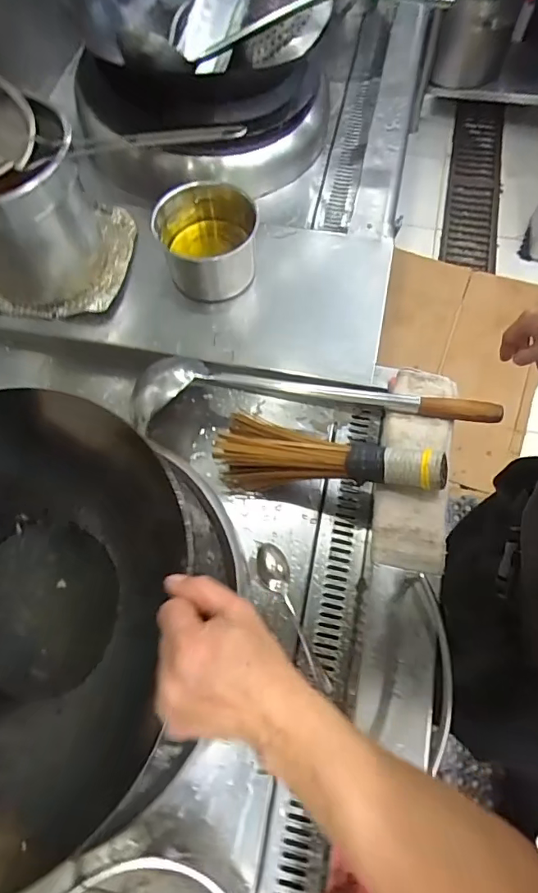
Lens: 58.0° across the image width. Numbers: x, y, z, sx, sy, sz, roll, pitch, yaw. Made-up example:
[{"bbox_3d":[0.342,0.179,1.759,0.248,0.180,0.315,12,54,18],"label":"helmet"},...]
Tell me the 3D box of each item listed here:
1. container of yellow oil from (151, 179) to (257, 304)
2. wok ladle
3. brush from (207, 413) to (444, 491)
[{"bbox_3d":[-0.090,-0.304,0.745,0.137,0.130,0.132,1,67,3],"label":"container of yellow oil"},{"bbox_3d":[0.053,-0.074,0.698,0.502,0.087,0.119,0,67,2],"label":"wok ladle"},{"bbox_3d":[0.076,0.014,0.645,0.304,0.067,0.105,4,66,25],"label":"brush"}]

